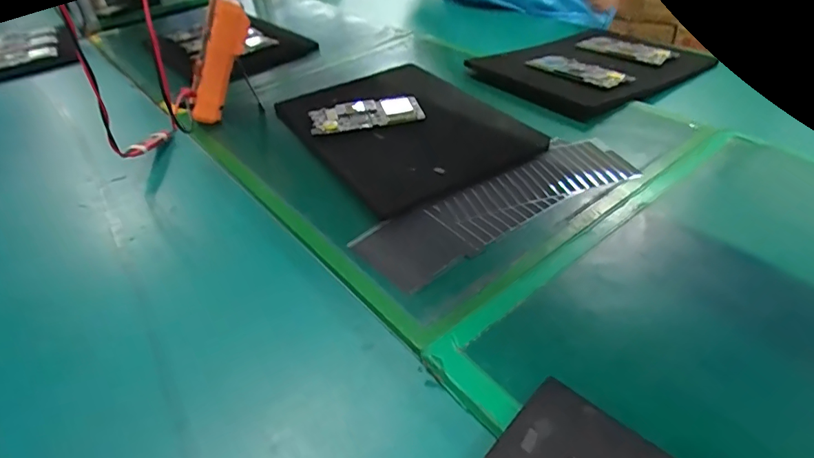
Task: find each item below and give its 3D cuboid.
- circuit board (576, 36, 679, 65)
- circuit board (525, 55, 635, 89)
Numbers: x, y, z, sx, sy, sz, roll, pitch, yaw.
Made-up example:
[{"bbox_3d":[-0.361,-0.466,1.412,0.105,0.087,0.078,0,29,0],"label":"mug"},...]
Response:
[{"bbox_3d":[0.352,-0.292,0.784,0.140,0.020,0.081,29,50,35],"label":"circuit board"},{"bbox_3d":[0.253,-0.230,0.714,0.145,0.018,0.061,30,51,35],"label":"circuit board"}]

